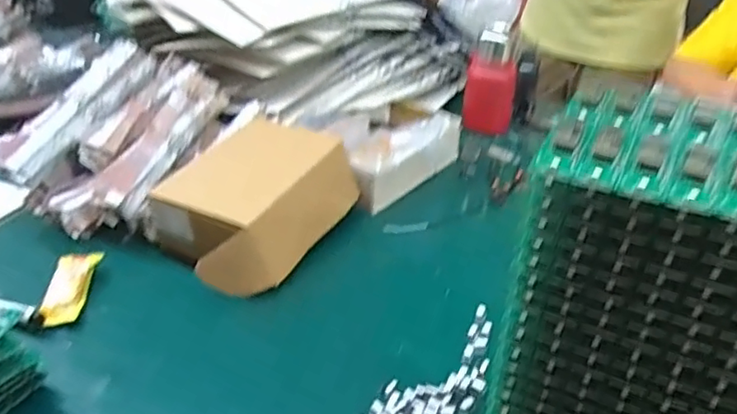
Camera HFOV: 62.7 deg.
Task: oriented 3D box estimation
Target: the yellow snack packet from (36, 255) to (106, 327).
[{"bbox_3d":[-0.343,0.093,0.689,0.043,0.022,0.104,-1,44,1],"label":"yellow snack packet"}]

